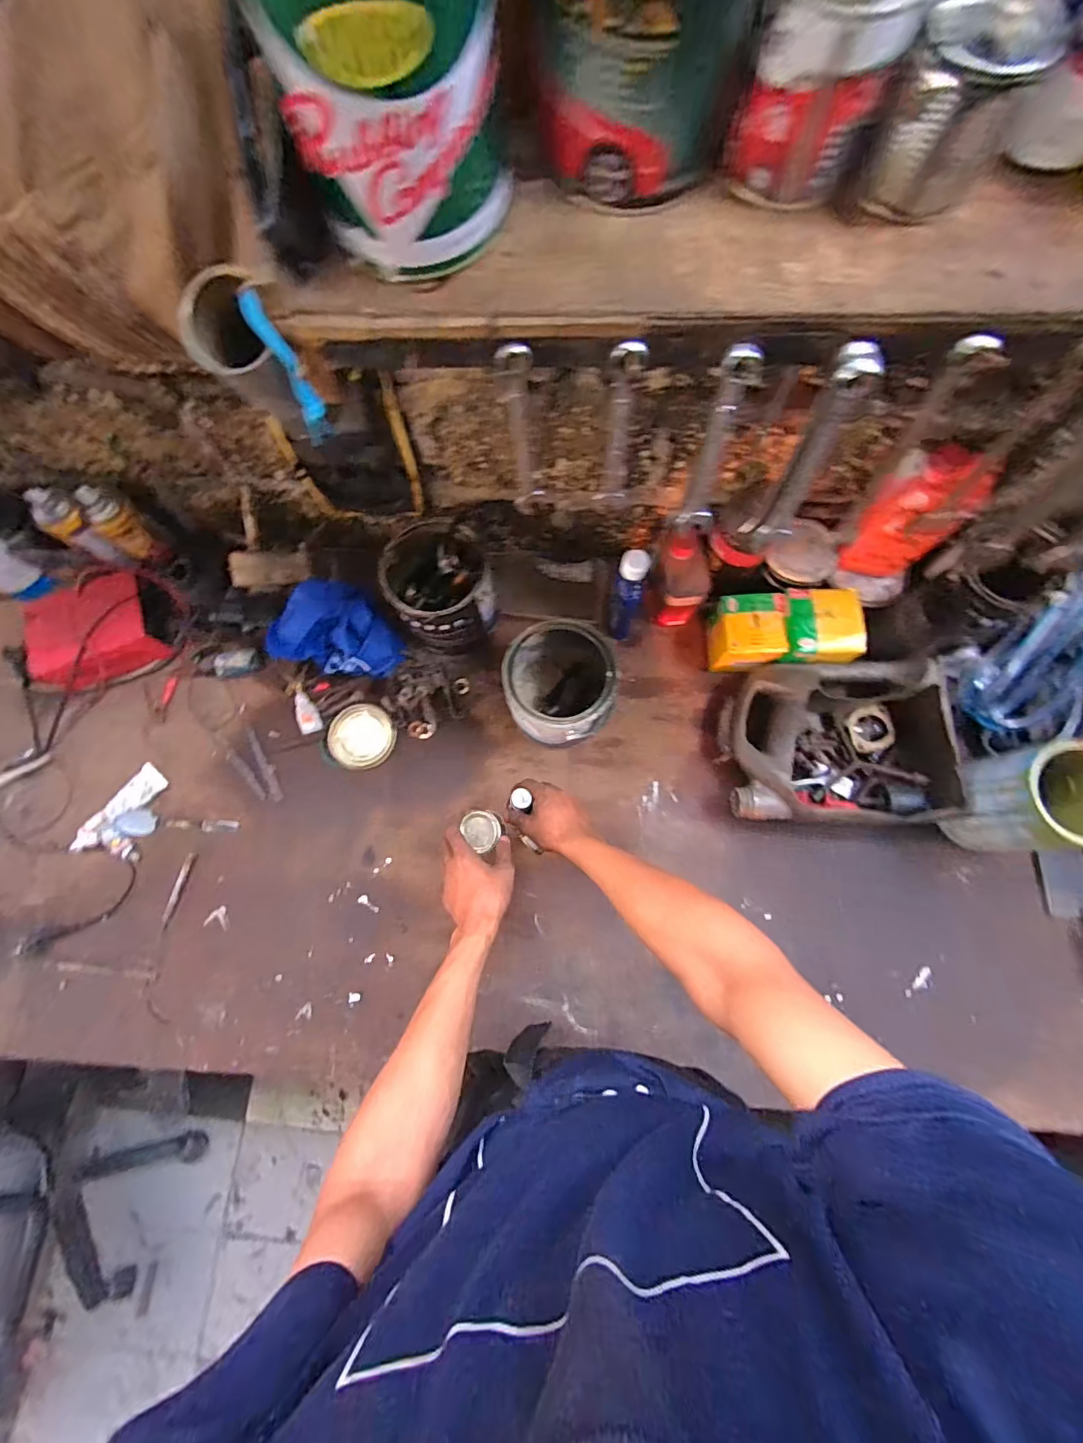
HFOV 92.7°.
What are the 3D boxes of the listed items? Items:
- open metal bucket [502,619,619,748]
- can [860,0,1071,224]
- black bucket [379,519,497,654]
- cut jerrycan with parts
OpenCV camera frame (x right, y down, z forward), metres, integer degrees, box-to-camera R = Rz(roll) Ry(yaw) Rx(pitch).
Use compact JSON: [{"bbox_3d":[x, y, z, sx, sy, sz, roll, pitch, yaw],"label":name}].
[{"bbox_3d":[0.021,-0.047,0.760,0.142,0.161,0.165,-39,78,-9],"label":"open metal bucket"},{"bbox_3d":[0.217,-0.323,0.273,0.058,0.069,0.060,0,74,1],"label":"can"},{"bbox_3d":[-0.151,-0.199,0.798,0.155,0.143,0.179,-7,74,-1],"label":"black bucket"},{"bbox_3d":[0.436,0.033,0.771,0.297,0.093,0.237,1,76,1],"label":"cut jerrycan with parts"}]

